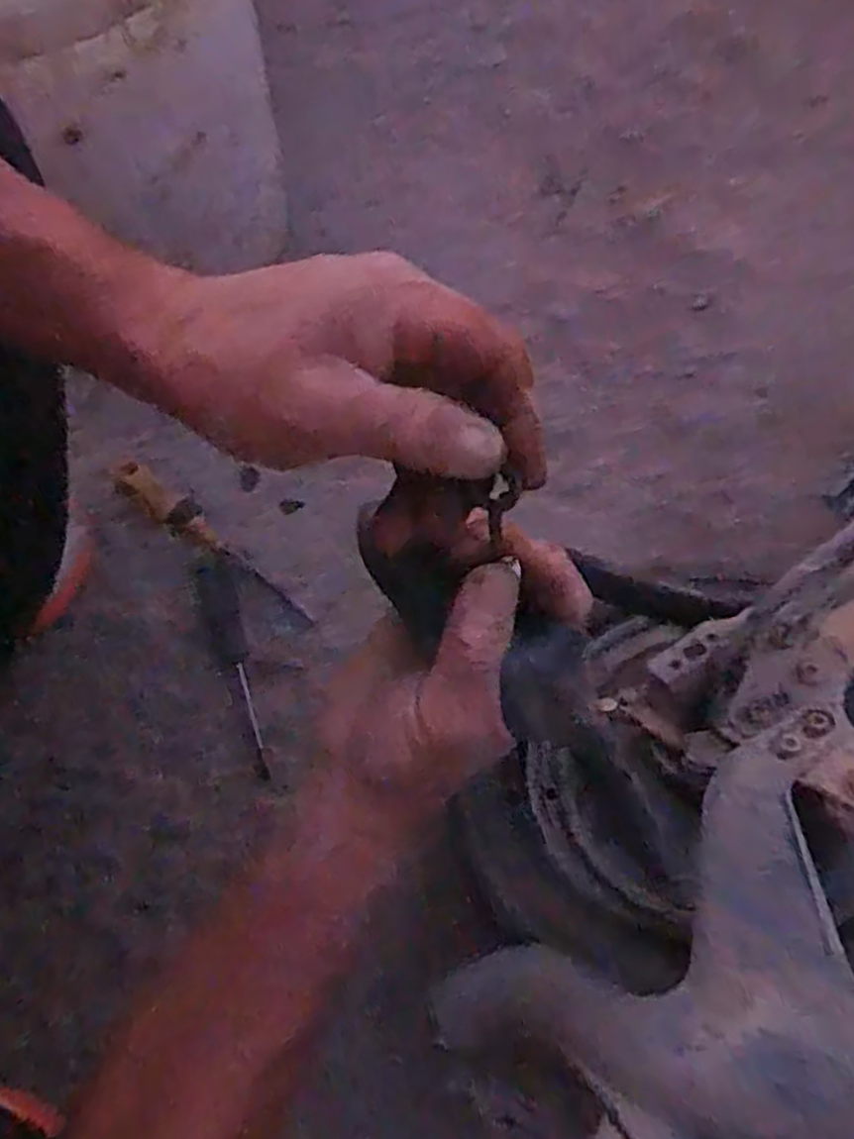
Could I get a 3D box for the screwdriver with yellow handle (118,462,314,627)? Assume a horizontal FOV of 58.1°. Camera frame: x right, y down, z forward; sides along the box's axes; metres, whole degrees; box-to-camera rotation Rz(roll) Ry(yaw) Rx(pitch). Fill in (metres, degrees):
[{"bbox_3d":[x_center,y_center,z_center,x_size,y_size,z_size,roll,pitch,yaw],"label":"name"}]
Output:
[{"bbox_3d":[-0.177,-0.024,0.657,0.200,0.029,0.029,34,77,9],"label":"screwdriver with yellow handle"}]

